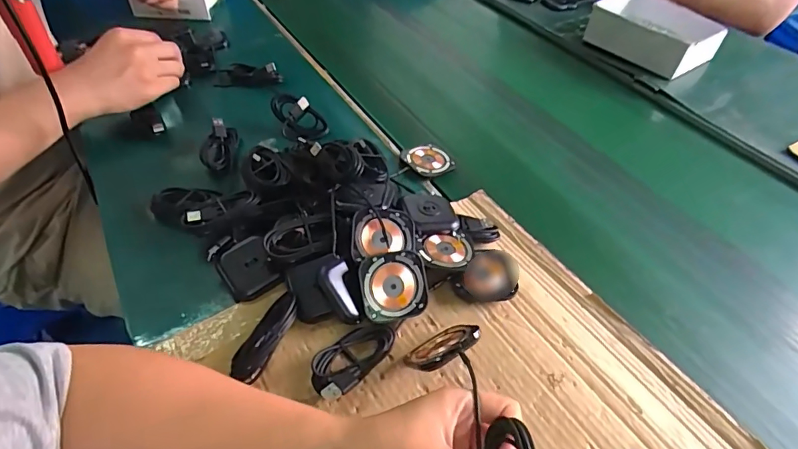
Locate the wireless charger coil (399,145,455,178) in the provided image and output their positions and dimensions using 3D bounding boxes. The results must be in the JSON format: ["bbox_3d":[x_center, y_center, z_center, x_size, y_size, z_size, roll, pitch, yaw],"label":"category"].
[{"bbox_3d":[0.037,-0.078,0.563,0.056,0.010,0.054,2,48,-2],"label":"wireless charger coil"}]

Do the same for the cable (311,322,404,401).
[{"bbox_3d":[-0.035,0.109,0.385,0.087,0.018,0.039,-34,58,-29],"label":"cable"}]

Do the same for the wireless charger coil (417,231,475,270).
[{"bbox_3d":[0.046,0.023,0.445,0.054,0.008,0.050,3,44,-3],"label":"wireless charger coil"}]

